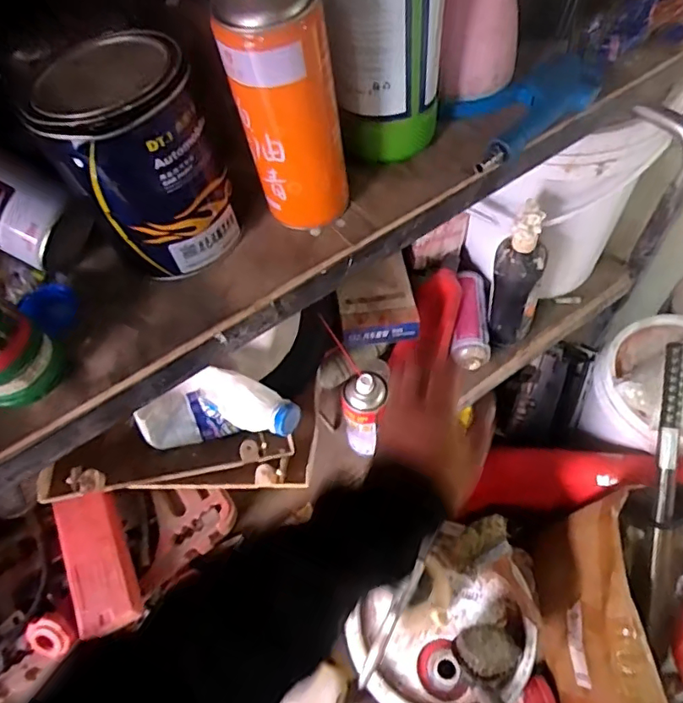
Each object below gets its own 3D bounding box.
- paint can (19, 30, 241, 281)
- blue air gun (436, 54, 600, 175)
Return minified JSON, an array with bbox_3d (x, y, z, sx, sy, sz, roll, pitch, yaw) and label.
[{"bbox_3d":[-0.145,-0.137,0.389,0.099,0.129,0.118,-29,61,-12],"label":"paint can"},{"bbox_3d":[0.157,-0.215,0.471,0.157,0.027,0.089,-31,62,-14],"label":"blue air gun"}]

